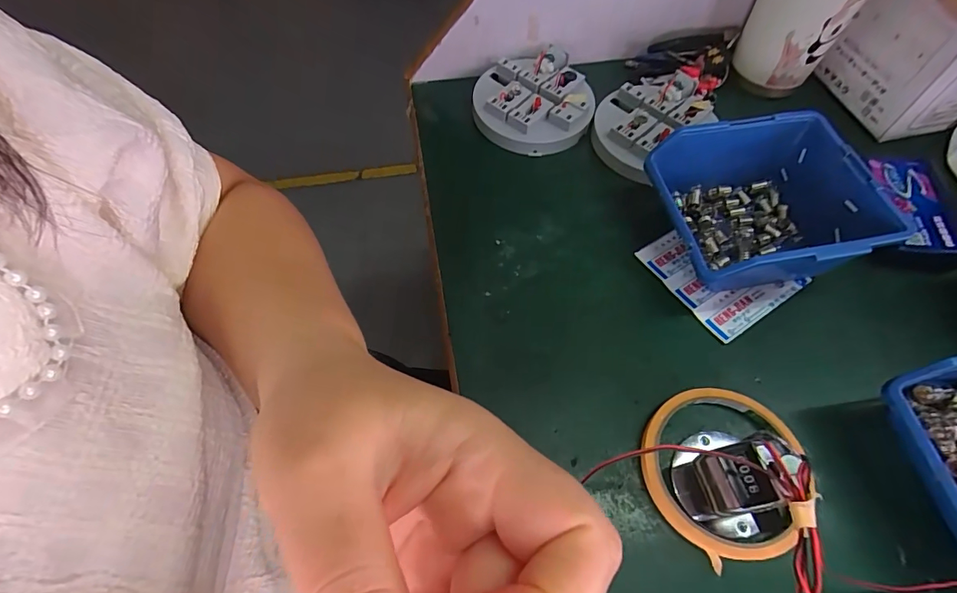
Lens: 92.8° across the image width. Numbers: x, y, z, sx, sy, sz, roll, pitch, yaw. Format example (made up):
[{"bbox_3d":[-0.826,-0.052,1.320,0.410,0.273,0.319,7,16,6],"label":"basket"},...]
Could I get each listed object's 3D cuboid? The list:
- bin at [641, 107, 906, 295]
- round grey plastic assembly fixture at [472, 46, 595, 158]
[{"bbox_3d":[0.186,-0.056,0.313,0.121,0.065,0.111,-9,60,-6],"label":"bin"},{"bbox_3d":[0.047,-0.170,0.391,0.098,0.029,0.095,3,60,1],"label":"round grey plastic assembly fixture"}]

